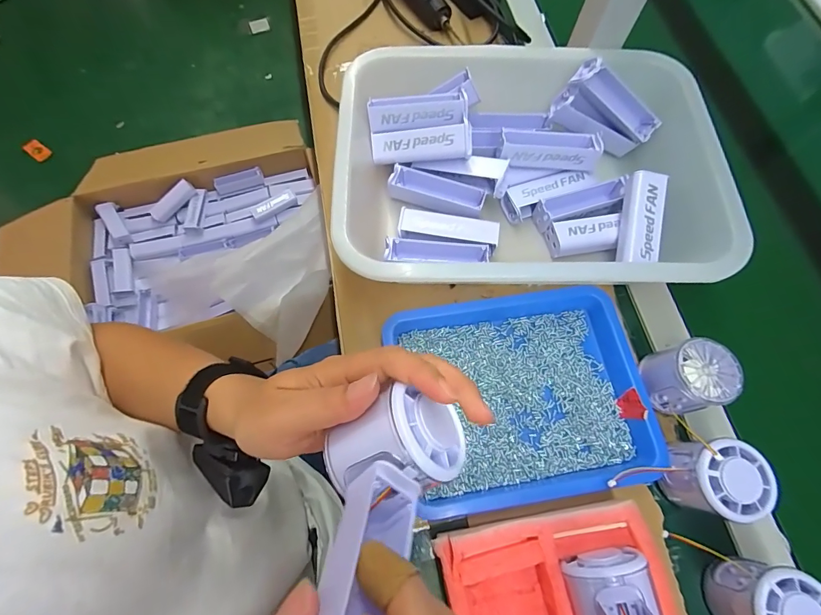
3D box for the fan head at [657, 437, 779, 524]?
[{"bbox_3d":[0.237,0.134,0.320,0.056,0.055,0.054,-1,69,-2],"label":"fan head"}]

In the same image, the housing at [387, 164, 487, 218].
[{"bbox_3d":[0.028,-0.121,0.430,0.098,0.032,0.028,18,71,5],"label":"housing"}]

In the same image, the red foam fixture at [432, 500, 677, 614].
[{"bbox_3d":[0.101,0.198,0.286,0.150,0.054,0.098,-9,69,-5],"label":"red foam fixture"}]

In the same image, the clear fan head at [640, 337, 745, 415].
[{"bbox_3d":[0.240,0.060,0.352,0.054,0.050,0.054,1,69,-1],"label":"clear fan head"}]

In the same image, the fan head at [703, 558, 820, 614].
[{"bbox_3d":[0.255,0.213,0.288,0.055,0.053,0.054,1,69,-1],"label":"fan head"}]

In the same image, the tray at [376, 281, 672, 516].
[{"bbox_3d":[0.102,0.073,0.357,0.214,0.032,0.173,-8,69,-5],"label":"tray"}]

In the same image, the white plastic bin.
[{"bbox_3d":[0.111,-0.133,0.407,0.353,0.084,0.261,1,69,-1],"label":"white plastic bin"}]

